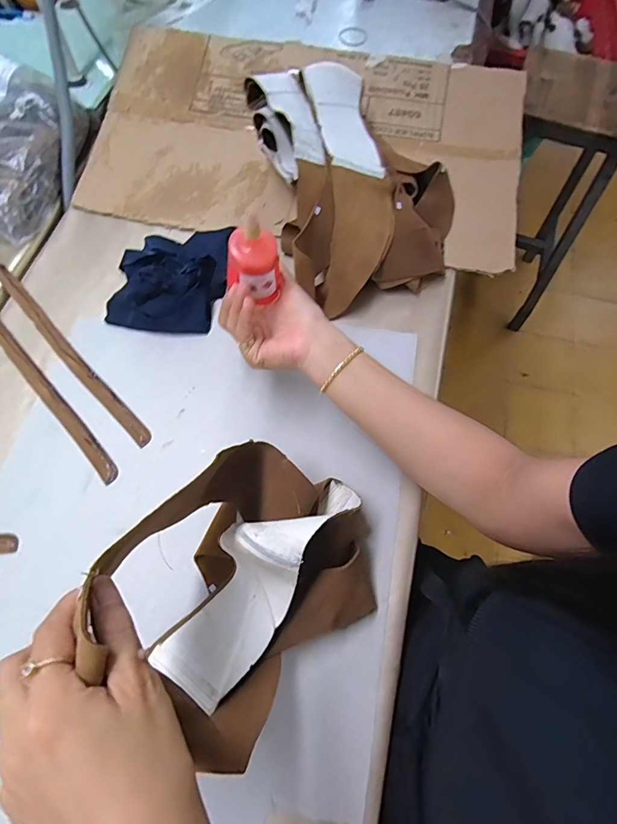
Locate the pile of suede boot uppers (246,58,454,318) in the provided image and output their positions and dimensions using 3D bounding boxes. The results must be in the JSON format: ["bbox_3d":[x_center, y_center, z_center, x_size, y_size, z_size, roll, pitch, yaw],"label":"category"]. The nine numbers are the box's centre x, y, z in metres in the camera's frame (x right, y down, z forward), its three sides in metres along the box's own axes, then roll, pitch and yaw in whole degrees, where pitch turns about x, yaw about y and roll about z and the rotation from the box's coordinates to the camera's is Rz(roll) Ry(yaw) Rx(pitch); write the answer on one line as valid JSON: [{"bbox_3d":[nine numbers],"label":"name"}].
[{"bbox_3d":[0.068,-0.284,0.523,0.233,0.107,0.290,-13,69,-6],"label":"pile of suede boot uppers"}]

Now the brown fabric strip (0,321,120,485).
[{"bbox_3d":[-0.307,-0.040,0.477,0.019,0.006,0.318,-41,74,-15],"label":"brown fabric strip"}]

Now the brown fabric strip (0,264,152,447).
[{"bbox_3d":[-0.283,-0.073,0.494,0.020,0.006,0.318,-42,74,-16],"label":"brown fabric strip"}]

